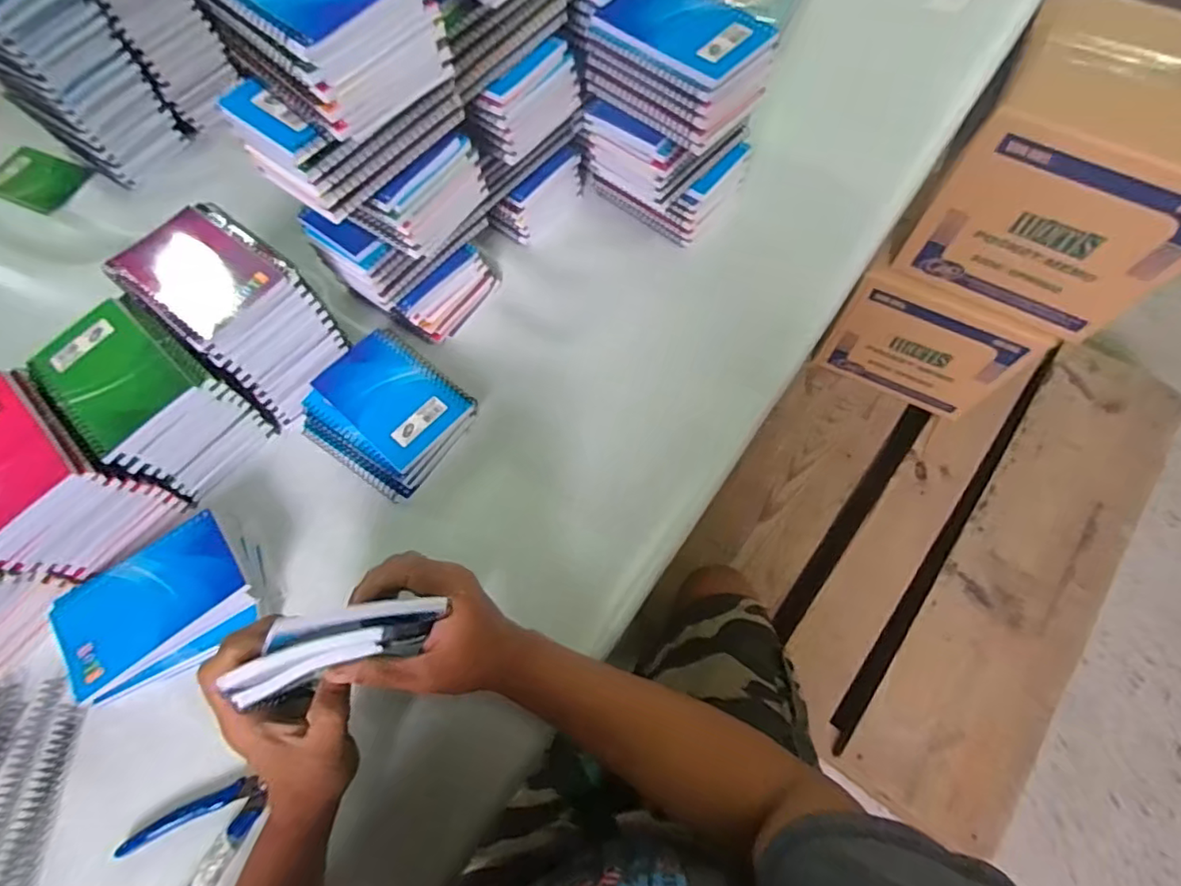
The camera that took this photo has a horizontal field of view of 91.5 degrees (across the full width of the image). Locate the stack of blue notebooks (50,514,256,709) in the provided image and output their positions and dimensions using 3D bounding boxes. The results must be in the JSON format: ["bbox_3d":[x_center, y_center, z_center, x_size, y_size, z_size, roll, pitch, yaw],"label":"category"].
[{"bbox_3d":[-0.329,0.123,0.439,0.127,0.032,0.100,-32,70,-10],"label":"stack of blue notebooks"}]

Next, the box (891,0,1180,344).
[{"bbox_3d":[0.676,-0.383,0.801,0.298,0.299,0.275,28,71,13],"label":"box"}]

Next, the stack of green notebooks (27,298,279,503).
[{"bbox_3d":[-0.367,-0.039,0.484,0.135,0.099,0.094,36,73,15],"label":"stack of green notebooks"}]

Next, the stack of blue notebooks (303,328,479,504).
[{"bbox_3d":[-0.182,-0.030,0.511,0.133,0.031,0.115,34,73,15],"label":"stack of blue notebooks"}]

